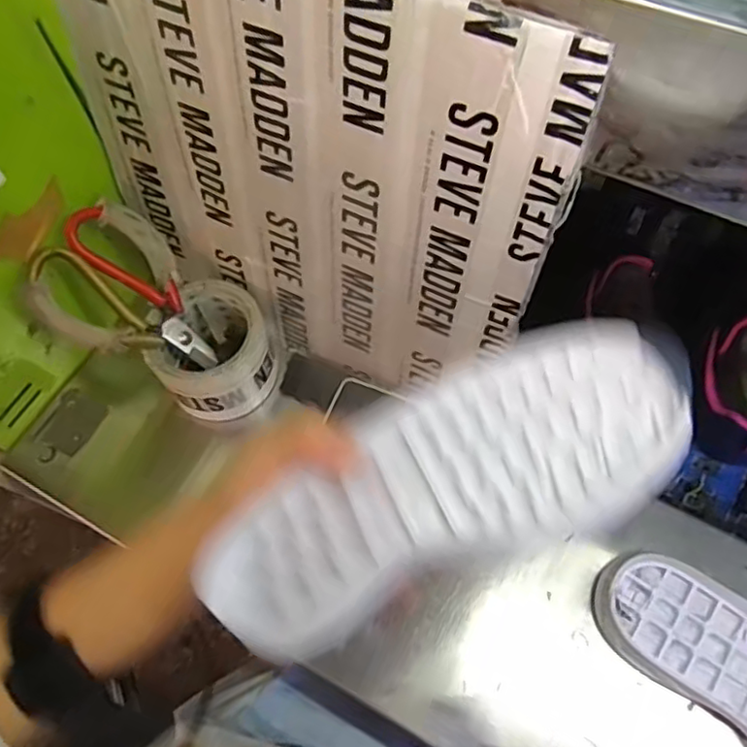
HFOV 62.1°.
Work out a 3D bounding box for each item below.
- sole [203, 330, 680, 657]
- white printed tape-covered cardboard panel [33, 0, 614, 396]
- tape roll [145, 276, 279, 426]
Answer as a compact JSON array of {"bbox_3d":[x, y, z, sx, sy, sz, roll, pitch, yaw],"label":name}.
[{"bbox_3d":[0.025,0.050,0.275,0.216,0.017,0.091,-30,64,7],"label":"sole"},{"bbox_3d":[-0.057,-0.118,0.414,0.341,0.313,0.012,26,58,13],"label":"white printed tape-covered cardboard panel"},{"bbox_3d":[-0.128,-0.017,0.521,0.087,0.066,0.106,15,65,11],"label":"tape roll"}]

